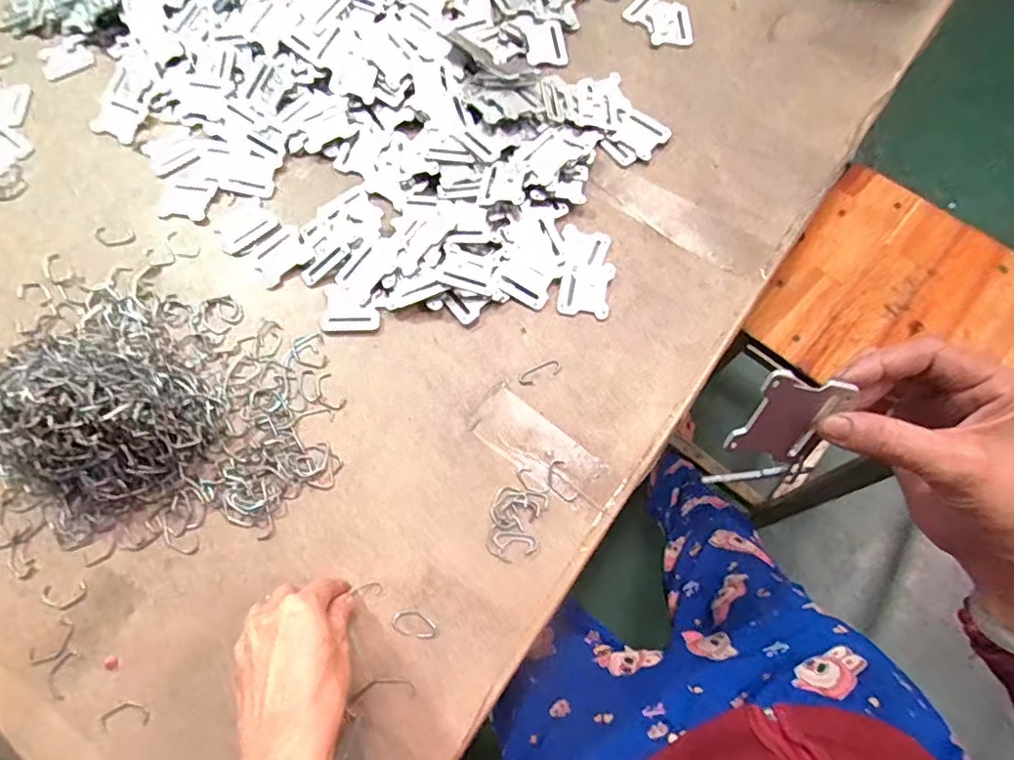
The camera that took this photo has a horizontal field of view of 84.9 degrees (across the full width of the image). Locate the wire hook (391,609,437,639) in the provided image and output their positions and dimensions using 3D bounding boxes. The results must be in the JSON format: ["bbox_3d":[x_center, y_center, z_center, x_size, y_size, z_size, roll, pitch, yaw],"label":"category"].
[{"bbox_3d":[-0.067,0.179,0.406,0.034,0.004,0.019,6,72,4],"label":"wire hook"}]

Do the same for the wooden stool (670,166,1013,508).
[{"bbox_3d":[0.475,-0.007,0.869,0.285,0.490,0.295,35,77,13],"label":"wooden stool"}]

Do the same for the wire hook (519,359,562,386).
[{"bbox_3d":[0.028,-0.006,0.470,0.037,0.004,0.015,-27,73,-6],"label":"wire hook"}]

